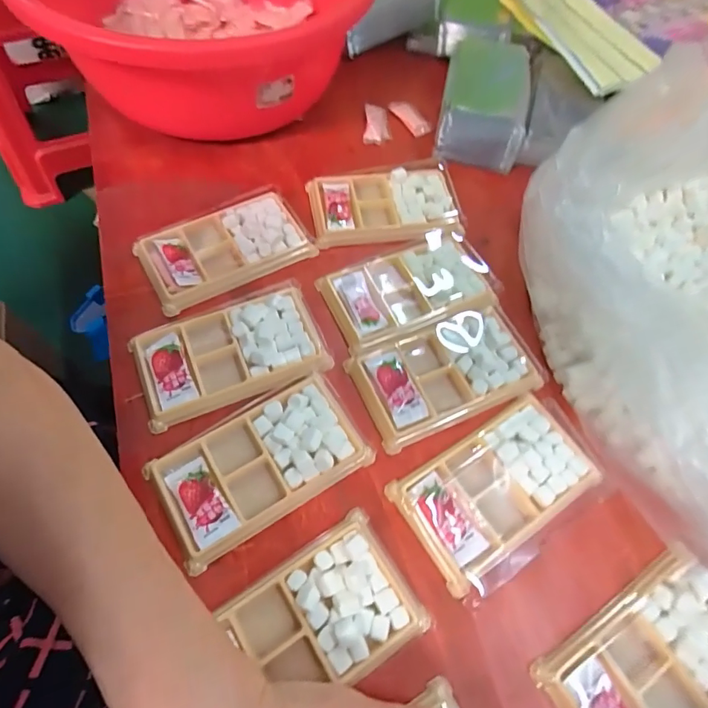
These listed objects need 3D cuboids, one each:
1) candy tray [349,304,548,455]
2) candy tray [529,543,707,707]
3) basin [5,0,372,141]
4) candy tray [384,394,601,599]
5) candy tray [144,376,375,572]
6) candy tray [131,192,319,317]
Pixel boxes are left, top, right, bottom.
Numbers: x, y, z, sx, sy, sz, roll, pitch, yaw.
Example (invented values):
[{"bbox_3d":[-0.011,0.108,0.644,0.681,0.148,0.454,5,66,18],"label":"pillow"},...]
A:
[{"bbox_3d":[0.071,0.013,0.353,0.134,0.018,0.078,-21,66,-14],"label":"candy tray"},{"bbox_3d":[0.182,0.184,0.266,0.130,0.011,0.078,-27,68,-17],"label":"candy tray"},{"bbox_3d":[-0.144,-0.332,0.457,0.295,0.132,0.308,0,63,1],"label":"basin"},{"bbox_3d":[0.099,0.088,0.314,0.134,0.010,0.075,-30,66,-13],"label":"candy tray"},{"bbox_3d":[-0.064,0.074,0.312,0.134,0.014,0.075,-29,69,-17],"label":"candy tray"},{"bbox_3d":[-0.112,-0.093,0.396,0.136,0.015,0.075,-24,67,-15],"label":"candy tray"}]

